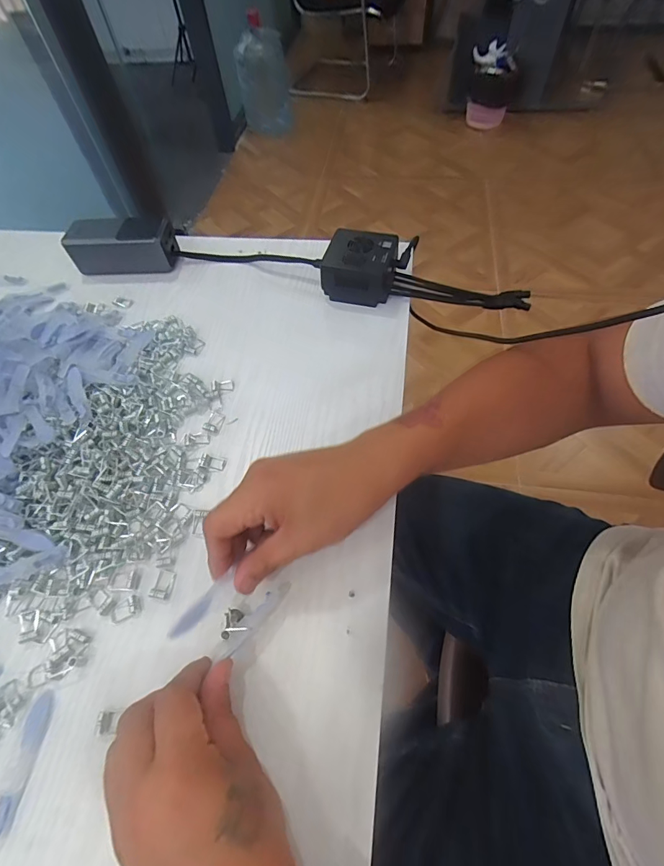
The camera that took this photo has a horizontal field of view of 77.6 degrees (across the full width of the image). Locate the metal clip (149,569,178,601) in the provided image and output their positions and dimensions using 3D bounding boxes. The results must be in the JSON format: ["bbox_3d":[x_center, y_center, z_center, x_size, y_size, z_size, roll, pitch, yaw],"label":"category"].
[{"bbox_3d":[-0.135,0.121,0.332,0.015,0.004,0.023,11,59,10],"label":"metal clip"}]

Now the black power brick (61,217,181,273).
[{"bbox_3d":[-0.277,-0.250,0.552,0.136,0.052,0.058,-3,57,1],"label":"black power brick"}]

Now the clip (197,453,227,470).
[{"bbox_3d":[-0.114,0.027,0.392,0.025,0.004,0.015,11,59,10],"label":"clip"}]

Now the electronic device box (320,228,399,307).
[{"bbox_3d":[0.033,-0.197,0.498,0.083,0.058,0.071,10,58,10],"label":"electronic device box"}]

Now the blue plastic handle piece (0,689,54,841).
[{"bbox_3d":[-0.209,0.221,0.279,0.015,0.006,0.077,-1,57,3],"label":"blue plastic handle piece"}]

